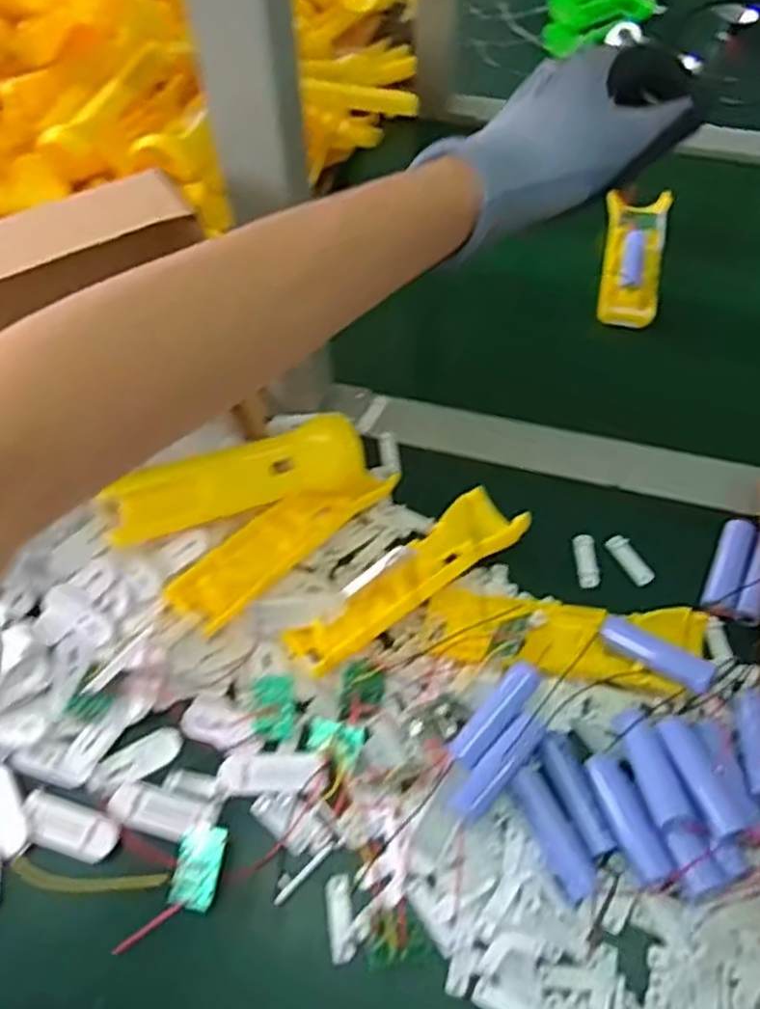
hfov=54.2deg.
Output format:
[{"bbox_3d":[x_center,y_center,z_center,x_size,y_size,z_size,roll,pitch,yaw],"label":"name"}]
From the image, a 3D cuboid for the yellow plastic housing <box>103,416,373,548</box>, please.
[{"bbox_3d":[-0.092,-0.016,0.479,0.165,0.045,0.022,-18,13,-17],"label":"yellow plastic housing"}]

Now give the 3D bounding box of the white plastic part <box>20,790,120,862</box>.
[{"bbox_3d":[-0.171,0.178,0.408,0.057,0.012,0.024,17,59,12],"label":"white plastic part"}]

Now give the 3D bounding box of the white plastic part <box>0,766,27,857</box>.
[{"bbox_3d":[-0.209,0.170,0.413,0.017,0.004,0.049,-27,61,-15],"label":"white plastic part"}]

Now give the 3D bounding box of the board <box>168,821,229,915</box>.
[{"bbox_3d":[-0.095,0.191,0.392,0.025,0.011,0.040,8,58,7],"label":"board"}]

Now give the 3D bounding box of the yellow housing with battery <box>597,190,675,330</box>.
[{"bbox_3d":[0.221,-0.220,0.652,0.050,0.029,0.155,13,58,9],"label":"yellow housing with battery"}]

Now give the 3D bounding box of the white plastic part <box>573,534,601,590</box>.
[{"bbox_3d":[0.138,0.038,0.498,0.013,0.009,0.037,-2,57,0],"label":"white plastic part"}]

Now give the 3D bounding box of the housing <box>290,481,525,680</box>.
[{"bbox_3d":[0.018,0.048,0.466,0.159,0.039,0.045,-35,63,-19],"label":"housing"}]

